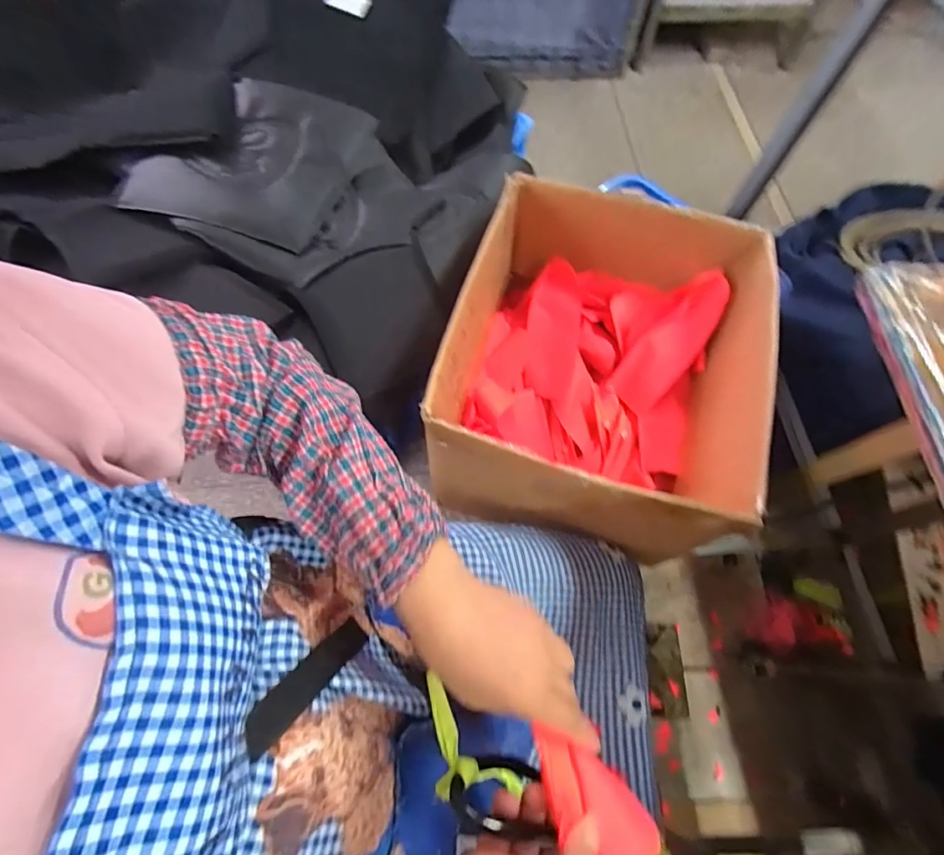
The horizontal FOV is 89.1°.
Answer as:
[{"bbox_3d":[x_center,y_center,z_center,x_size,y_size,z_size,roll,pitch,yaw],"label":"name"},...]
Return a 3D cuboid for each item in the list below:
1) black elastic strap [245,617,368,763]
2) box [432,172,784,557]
[{"bbox_3d":[-0.107,0.168,0.327,0.022,0.121,0.017,43,112,8],"label":"black elastic strap"},{"bbox_3d":[0.145,-0.077,0.621,0.319,0.227,0.400,16,67,6],"label":"box"}]

